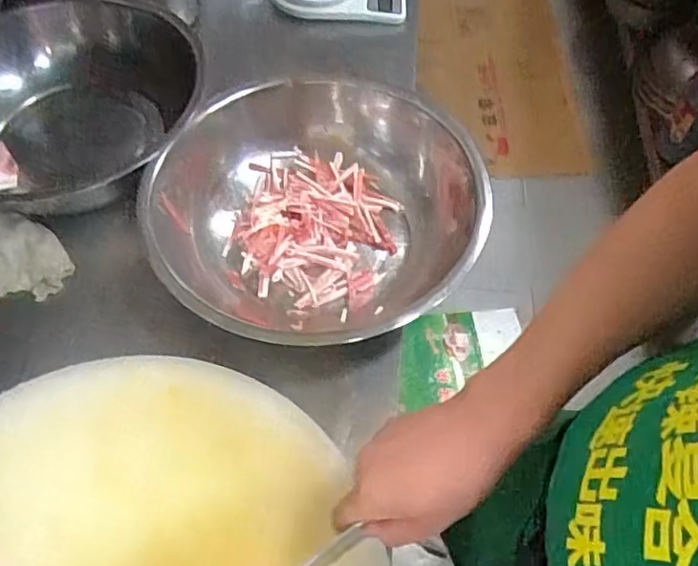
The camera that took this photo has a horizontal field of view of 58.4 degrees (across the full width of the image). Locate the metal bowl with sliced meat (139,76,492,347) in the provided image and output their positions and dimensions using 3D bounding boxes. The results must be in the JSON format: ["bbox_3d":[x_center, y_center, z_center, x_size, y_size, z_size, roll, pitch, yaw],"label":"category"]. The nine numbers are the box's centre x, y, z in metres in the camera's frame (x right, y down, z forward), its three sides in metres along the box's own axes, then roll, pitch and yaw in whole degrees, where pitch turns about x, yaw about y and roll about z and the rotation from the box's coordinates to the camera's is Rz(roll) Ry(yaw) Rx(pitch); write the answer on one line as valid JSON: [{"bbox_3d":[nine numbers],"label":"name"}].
[{"bbox_3d":[-0.040,-0.078,0.734,0.365,0.107,0.332,0,58,0],"label":"metal bowl with sliced meat"}]

